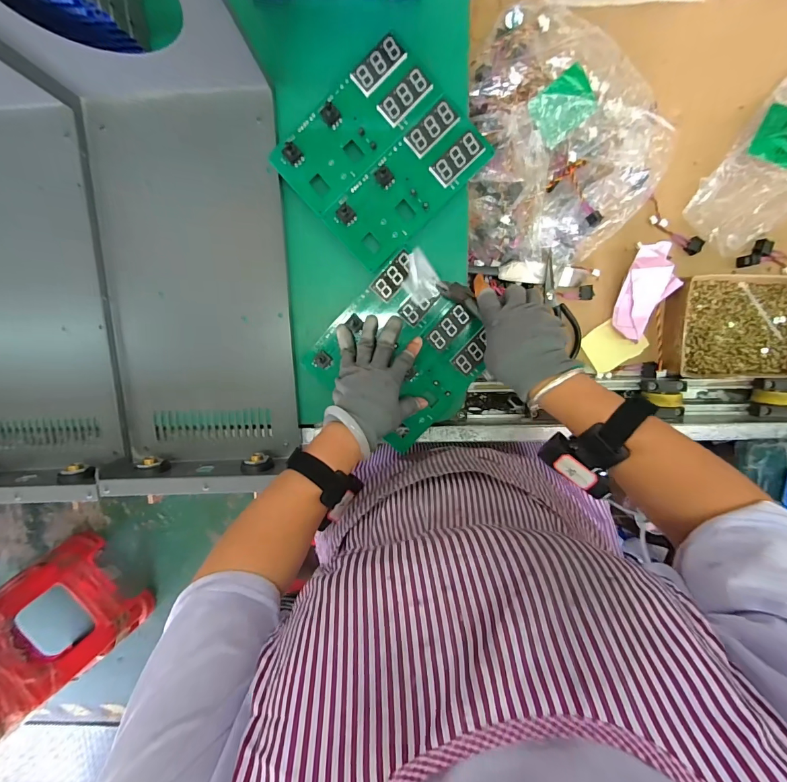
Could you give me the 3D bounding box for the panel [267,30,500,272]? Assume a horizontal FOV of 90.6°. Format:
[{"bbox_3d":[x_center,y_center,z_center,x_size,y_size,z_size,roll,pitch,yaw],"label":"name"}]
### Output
[{"bbox_3d":[-0.014,-0.266,0.446,0.185,0.021,0.171,-42,96,7],"label":"panel"}]

